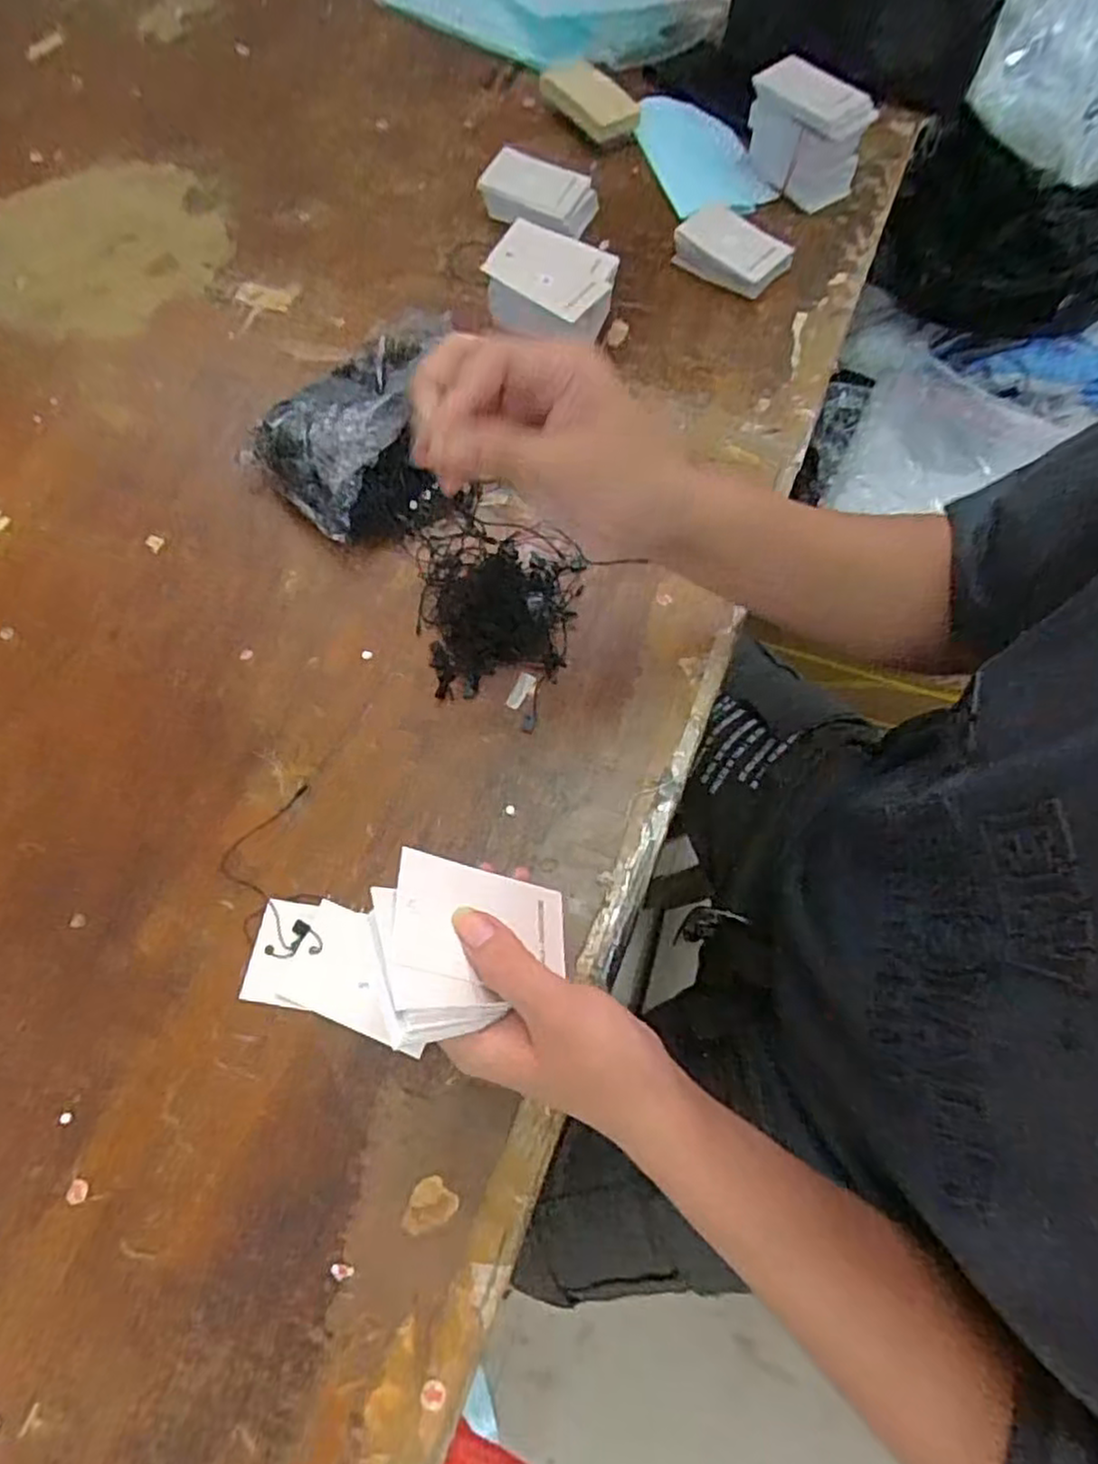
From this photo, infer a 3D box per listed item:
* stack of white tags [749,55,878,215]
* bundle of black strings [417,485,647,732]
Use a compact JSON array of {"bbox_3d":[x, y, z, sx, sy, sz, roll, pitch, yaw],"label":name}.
[{"bbox_3d":[0.218,-0.511,0.609,0.054,0.069,0.095,-37,72,-14],"label":"stack of white tags"},{"bbox_3d":[-0.035,-0.081,0.451,0.127,0.013,0.128,37,72,13],"label":"bundle of black strings"}]

